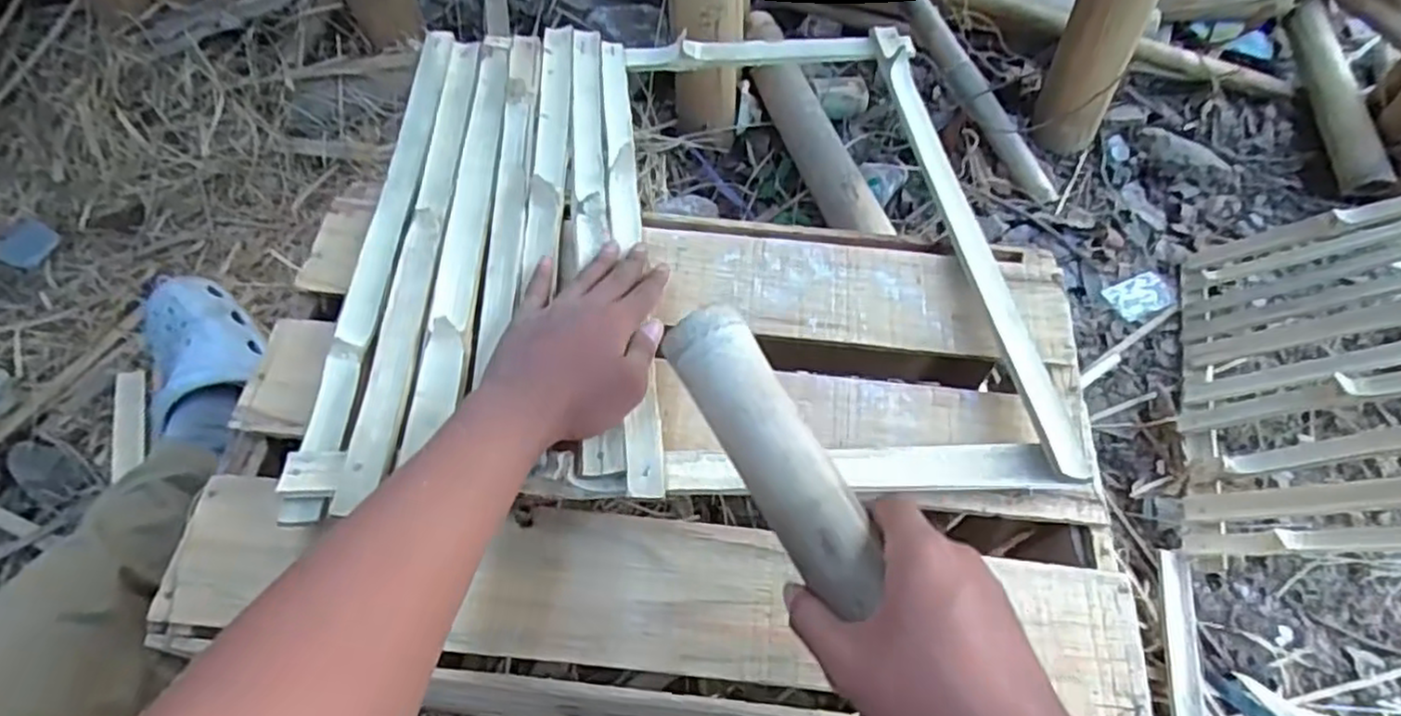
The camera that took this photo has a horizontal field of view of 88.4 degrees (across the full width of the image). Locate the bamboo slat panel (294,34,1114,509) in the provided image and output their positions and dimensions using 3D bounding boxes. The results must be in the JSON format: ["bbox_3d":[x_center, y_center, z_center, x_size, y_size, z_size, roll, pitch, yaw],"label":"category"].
[{"bbox_3d":[-0.020,-0.114,0.575,0.481,0.037,0.477,-2,59,-3],"label":"bamboo slat panel"}]

